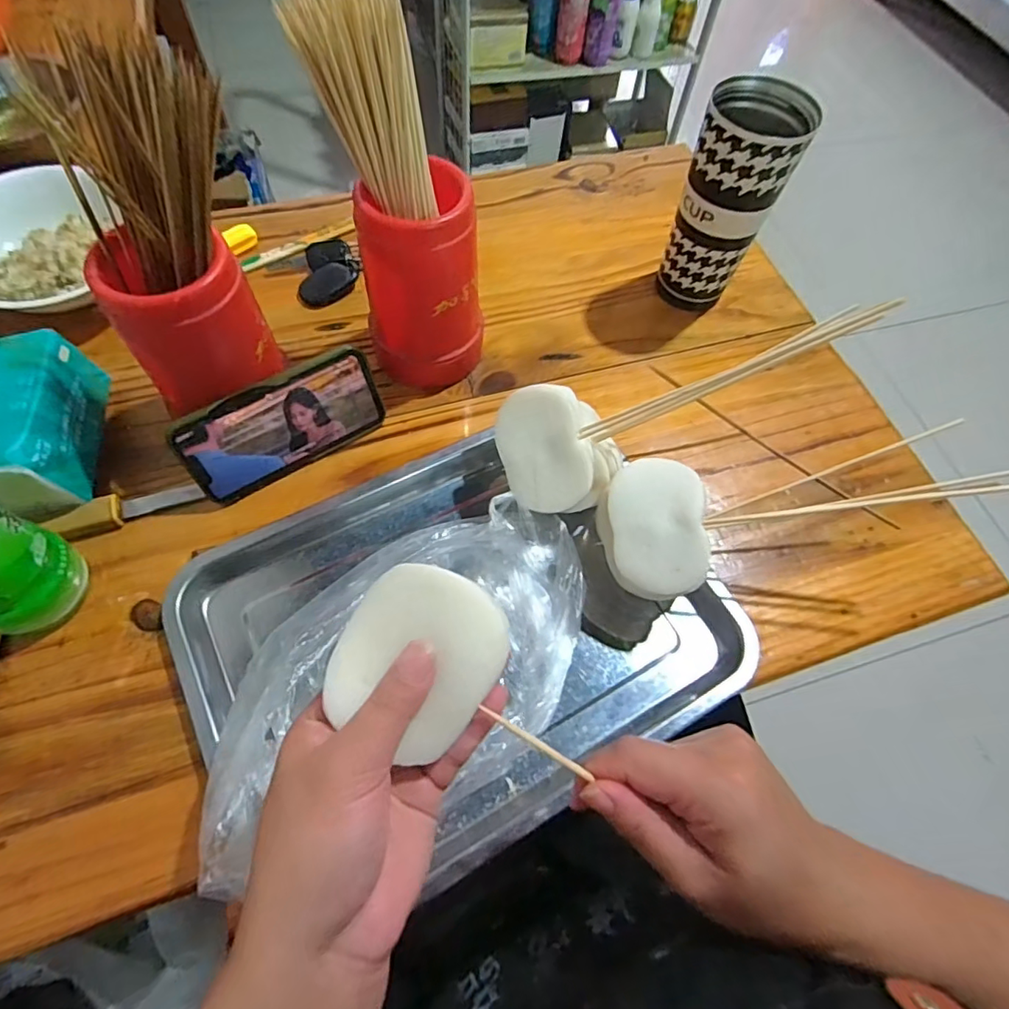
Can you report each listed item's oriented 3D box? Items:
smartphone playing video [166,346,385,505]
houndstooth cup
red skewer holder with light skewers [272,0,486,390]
[{"bbox_3d":[-0.163,-0.060,0.417,0.145,0.076,0.011,-32,46,-18],"label":"smartphone playing video"},{"bbox_3d":[0.189,-0.254,0.482,0.077,0.172,0.067,25,65,9],"label":"houndstooth cup"},{"bbox_3d":[-0.064,-0.192,0.385,0.095,0.243,0.093,-22,67,-14],"label":"red skewer holder with light skewers"}]

